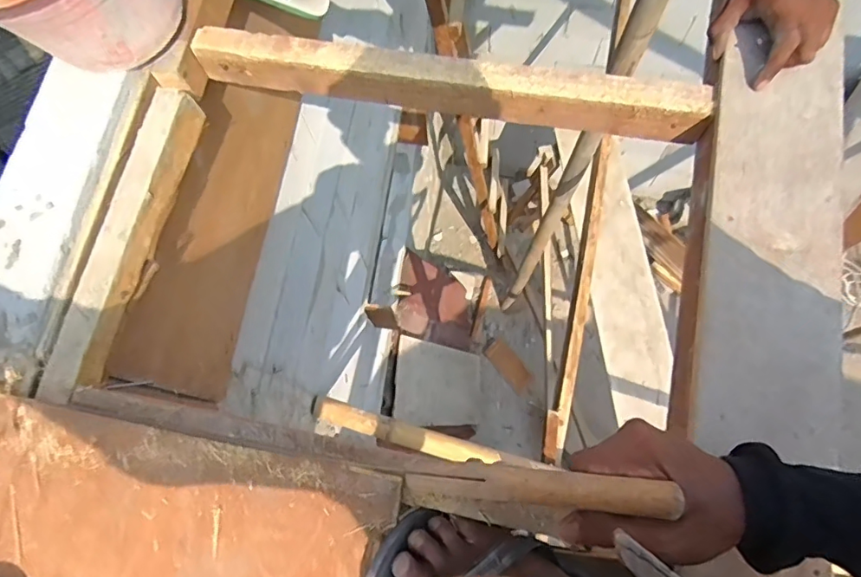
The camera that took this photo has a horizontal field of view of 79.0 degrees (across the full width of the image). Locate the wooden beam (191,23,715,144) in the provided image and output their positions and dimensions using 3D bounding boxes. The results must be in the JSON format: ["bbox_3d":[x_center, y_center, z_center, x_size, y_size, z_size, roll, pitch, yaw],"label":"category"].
[{"bbox_3d":[0.008,-0.244,0.626,0.605,0.064,0.051,10,73,6],"label":"wooden beam"}]

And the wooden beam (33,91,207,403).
[{"bbox_3d":[-0.332,-0.058,0.581,0.045,0.051,0.357,9,73,6],"label":"wooden beam"}]

